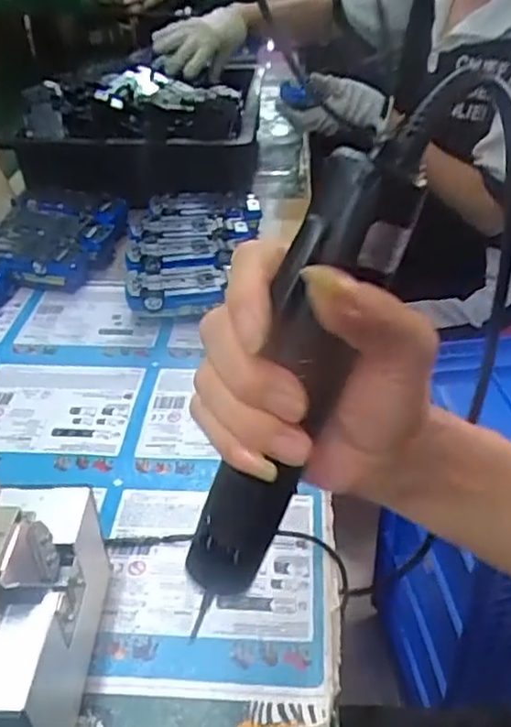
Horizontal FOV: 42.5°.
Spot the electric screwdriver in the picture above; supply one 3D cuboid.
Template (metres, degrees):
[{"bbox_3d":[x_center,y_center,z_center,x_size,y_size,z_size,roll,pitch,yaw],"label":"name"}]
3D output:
[{"bbox_3d":[0.013,0.016,0.267,0.041,0.196,0.031,-1,29,-40],"label":"electric screwdriver"}]

